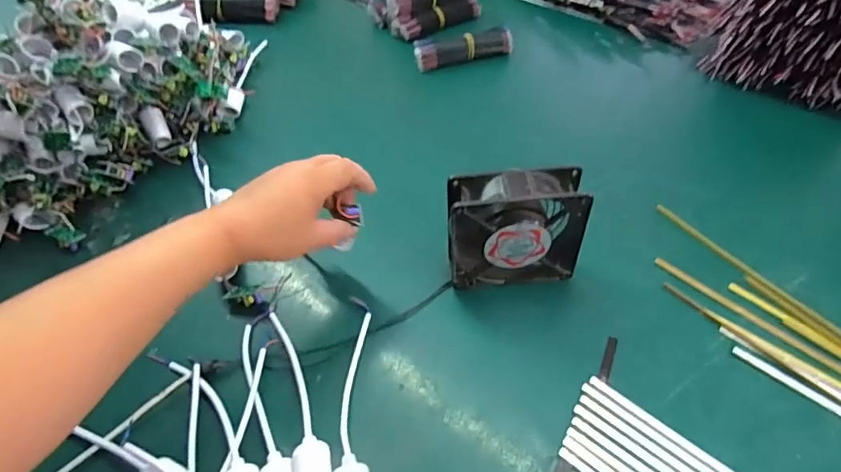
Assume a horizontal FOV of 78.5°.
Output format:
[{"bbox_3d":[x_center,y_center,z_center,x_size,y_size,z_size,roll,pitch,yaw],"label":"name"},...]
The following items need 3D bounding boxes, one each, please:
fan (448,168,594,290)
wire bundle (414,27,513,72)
[{"bbox_3d":[0.089,-0.005,0.476,0.125,0.117,0.045,-6,49,0],"label":"fan"},{"bbox_3d":[0.066,-0.283,0.779,0.146,0.040,0.030,-9,49,-3],"label":"wire bundle"}]

